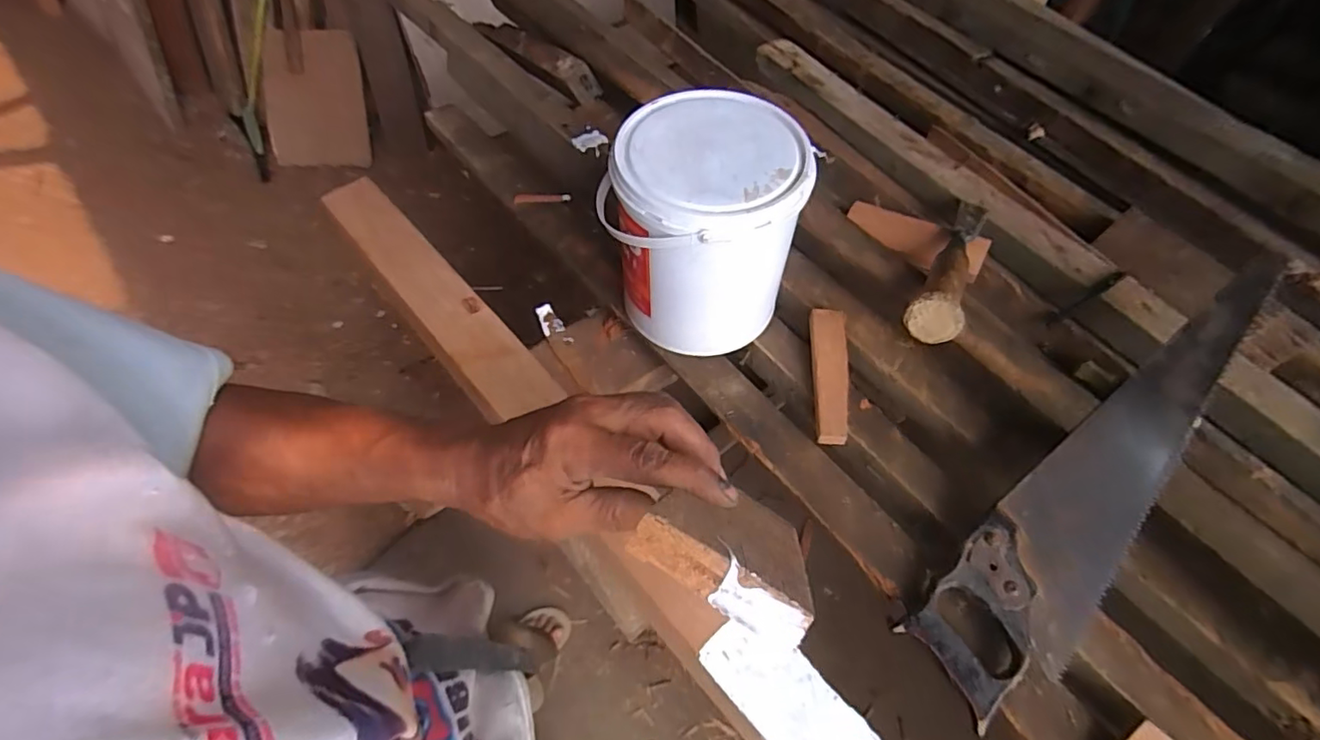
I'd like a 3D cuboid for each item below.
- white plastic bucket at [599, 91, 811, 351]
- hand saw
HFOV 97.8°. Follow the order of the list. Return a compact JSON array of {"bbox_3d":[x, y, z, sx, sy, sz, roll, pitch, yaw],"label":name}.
[{"bbox_3d":[0.040,-0.147,0.586,0.189,0.185,0.183,12,61,6],"label":"white plastic bucket"},{"bbox_3d":[0.382,0.088,0.486,0.102,0.020,0.441,40,84,19],"label":"hand saw"}]

